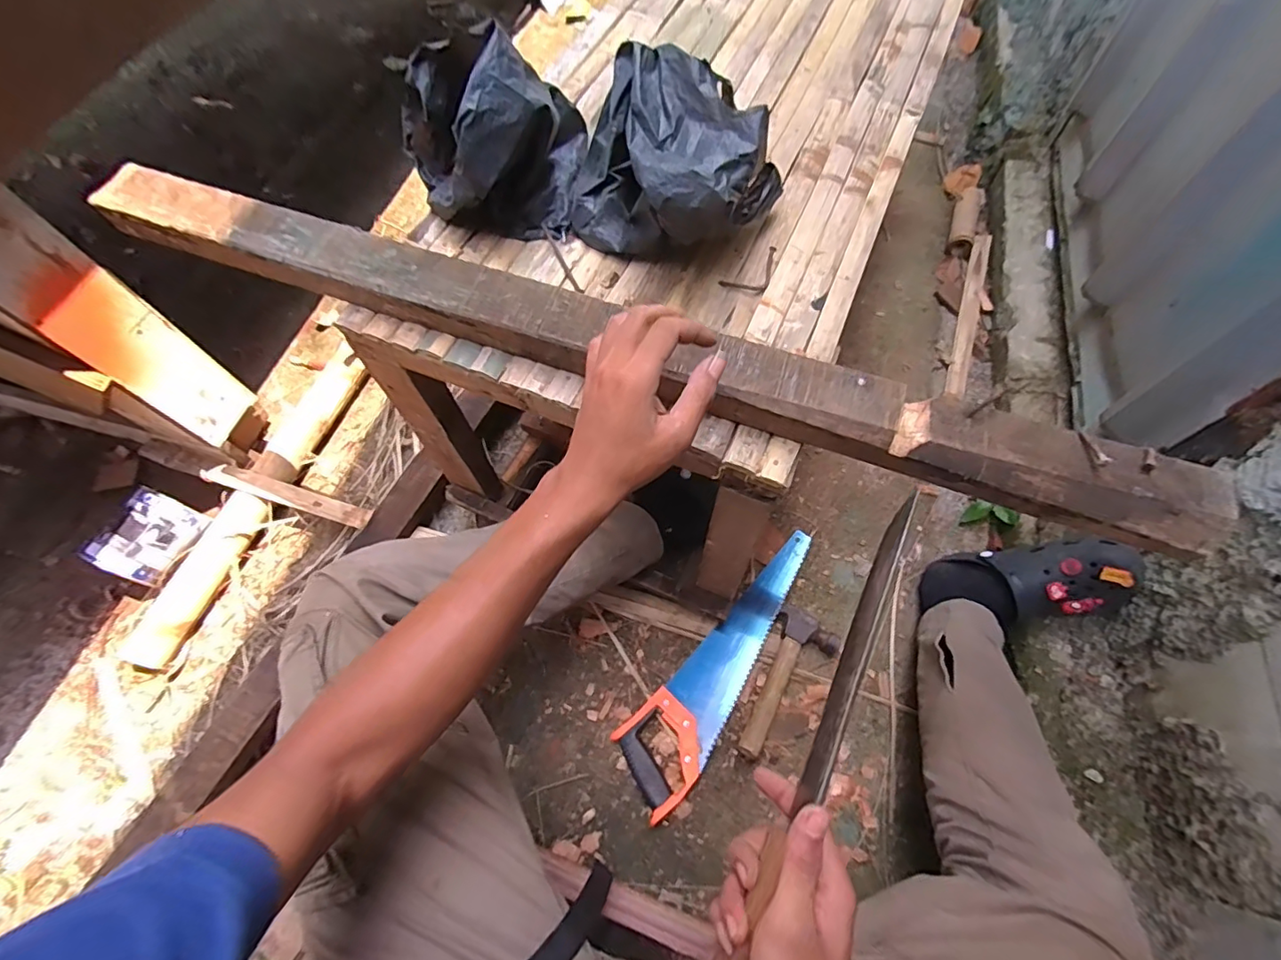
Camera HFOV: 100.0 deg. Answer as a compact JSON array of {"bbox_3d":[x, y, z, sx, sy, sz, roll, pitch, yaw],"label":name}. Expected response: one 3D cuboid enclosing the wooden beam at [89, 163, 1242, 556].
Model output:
[{"bbox_3d":[-0.077,-0.134,0.479,0.958,0.042,0.070,19,67,10],"label":"wooden beam"}]

